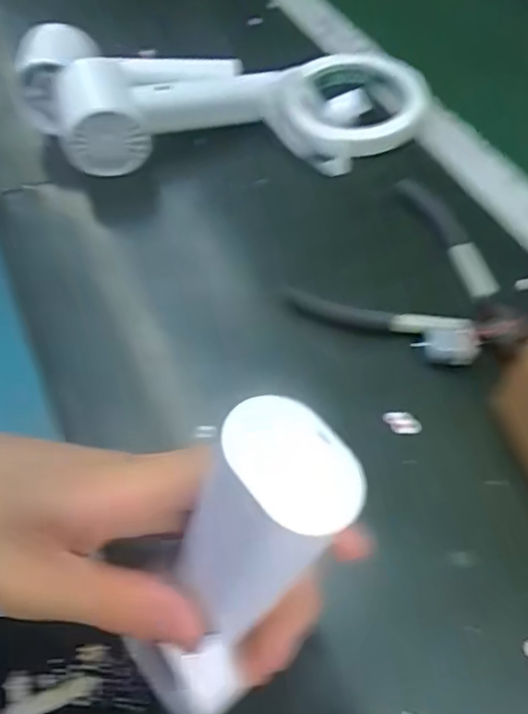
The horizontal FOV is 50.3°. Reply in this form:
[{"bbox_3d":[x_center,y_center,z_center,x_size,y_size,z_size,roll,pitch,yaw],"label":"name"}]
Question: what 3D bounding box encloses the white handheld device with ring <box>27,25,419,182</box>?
[{"bbox_3d":[-0.034,-0.195,0.420,0.306,0.058,0.130,-1,58,1],"label":"white handheld device with ring"}]

